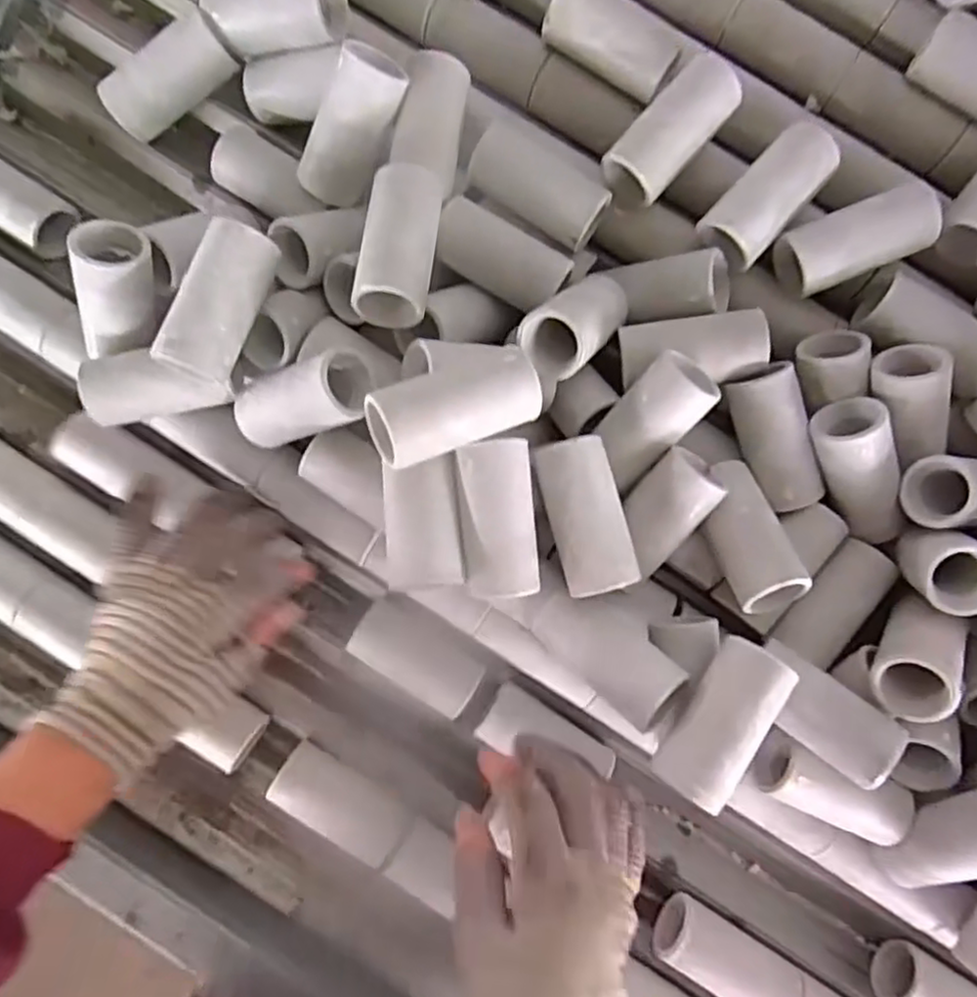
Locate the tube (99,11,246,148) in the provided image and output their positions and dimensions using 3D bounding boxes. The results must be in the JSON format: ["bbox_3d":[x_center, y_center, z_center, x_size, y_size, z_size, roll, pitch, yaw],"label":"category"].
[{"bbox_3d":[-0.207,-0.275,0.447,0.084,0.040,0.033,-32,46,10],"label":"tube"}]

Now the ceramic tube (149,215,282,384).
[{"bbox_3d":[-0.146,-0.108,0.385,0.039,0.048,0.082,22,88,1],"label":"ceramic tube"}]

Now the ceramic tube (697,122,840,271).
[{"bbox_3d":[0.166,-0.180,0.406,0.040,0.035,0.080,41,89,2],"label":"ceramic tube"}]

